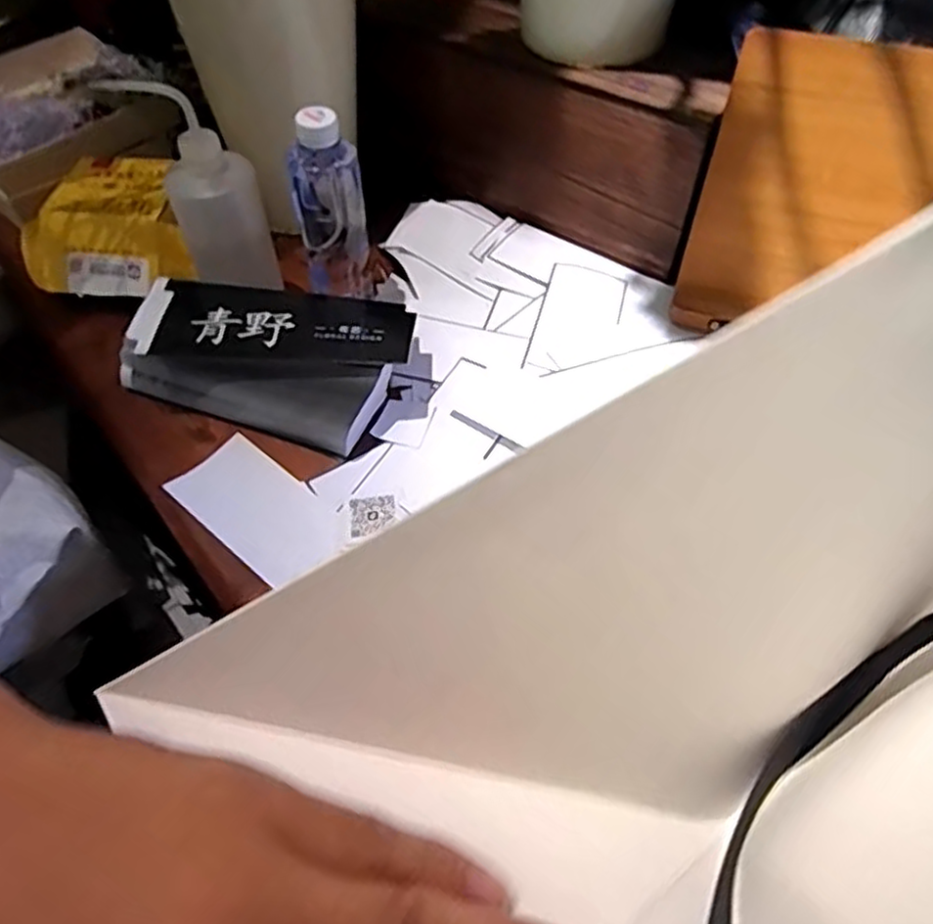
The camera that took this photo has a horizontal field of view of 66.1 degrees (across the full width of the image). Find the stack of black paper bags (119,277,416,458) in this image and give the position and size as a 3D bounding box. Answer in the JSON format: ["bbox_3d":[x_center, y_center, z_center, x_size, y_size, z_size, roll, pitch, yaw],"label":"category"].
[{"bbox_3d":[-0.166,-0.089,0.593,0.237,0.059,0.127,12,54,8],"label":"stack of black paper bags"}]

